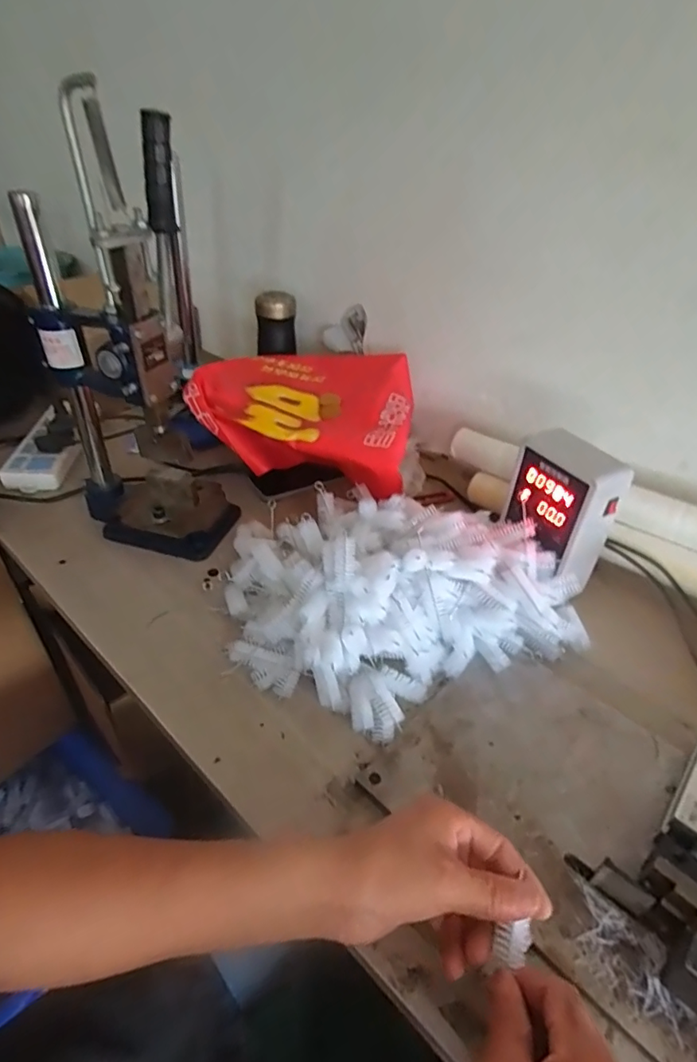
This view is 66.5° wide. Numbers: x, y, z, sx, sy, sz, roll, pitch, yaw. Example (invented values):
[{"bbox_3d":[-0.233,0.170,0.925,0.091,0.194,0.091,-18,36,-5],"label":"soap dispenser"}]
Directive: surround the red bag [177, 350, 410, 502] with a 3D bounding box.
[{"bbox_3d":[-0.061,-0.185,0.788,0.307,0.097,0.312,8,38,6],"label":"red bag"}]

